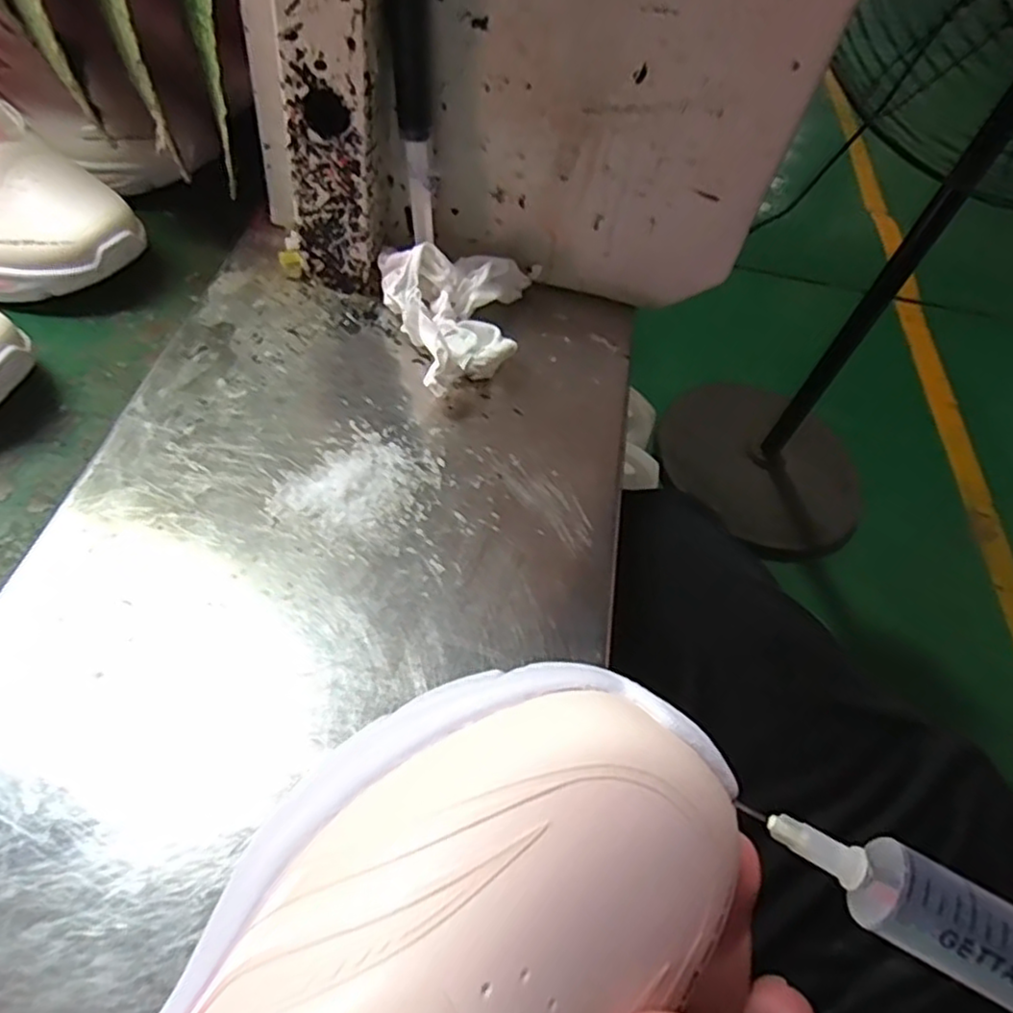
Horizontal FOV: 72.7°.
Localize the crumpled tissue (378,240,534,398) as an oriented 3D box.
[{"bbox_3d":[-0.023,-0.097,0.362,0.084,0.036,0.103,1,55,-9],"label":"crumpled tissue"}]

